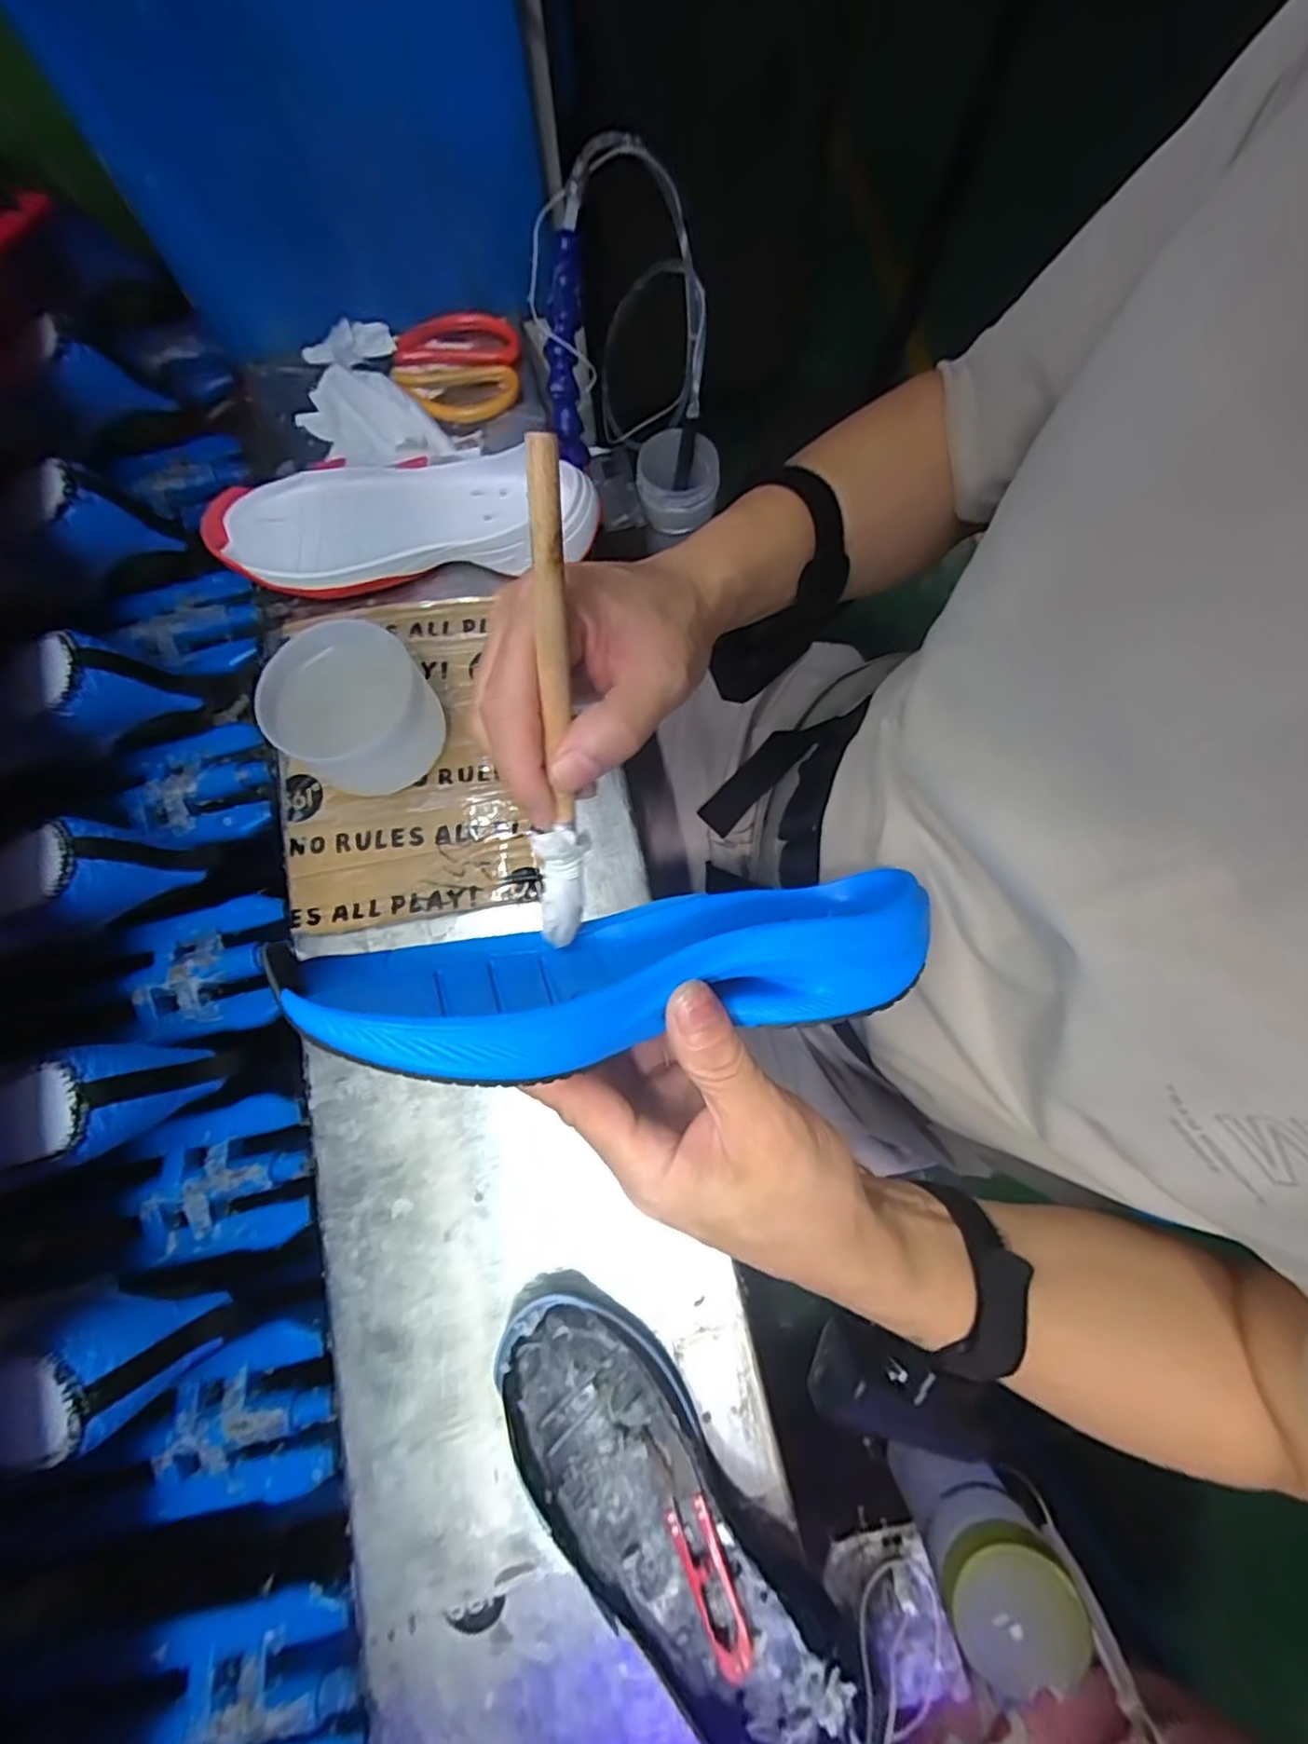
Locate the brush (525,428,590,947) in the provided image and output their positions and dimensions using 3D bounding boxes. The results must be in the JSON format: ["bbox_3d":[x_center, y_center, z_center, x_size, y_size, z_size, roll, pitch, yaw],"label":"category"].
[{"bbox_3d":[-0.036,-0.048,0.234,0.019,0.180,0.009,0,30,-2],"label":"brush"}]

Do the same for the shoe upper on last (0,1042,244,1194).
[{"bbox_3d":[-0.378,0.146,0.396,0.213,0.091,0.069,-12,70,-6],"label":"shoe upper on last"}]

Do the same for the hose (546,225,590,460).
[{"bbox_3d":[-0.061,-0.360,0.457,0.023,0.030,0.131,0,110,-2],"label":"hose"}]

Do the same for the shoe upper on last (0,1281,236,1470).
[{"bbox_3d":[-0.350,0.279,0.365,0.204,0.093,0.072,-10,70,-6],"label":"shoe upper on last"}]

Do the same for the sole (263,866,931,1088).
[{"bbox_3d":[-0.007,0.038,0.255,0.236,0.074,0.068,-8,69,-18],"label":"sole"}]

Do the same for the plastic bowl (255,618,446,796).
[{"bbox_3d":[-0.187,-0.096,0.417,0.089,0.073,0.085,1,69,-2],"label":"plastic bowl"}]

